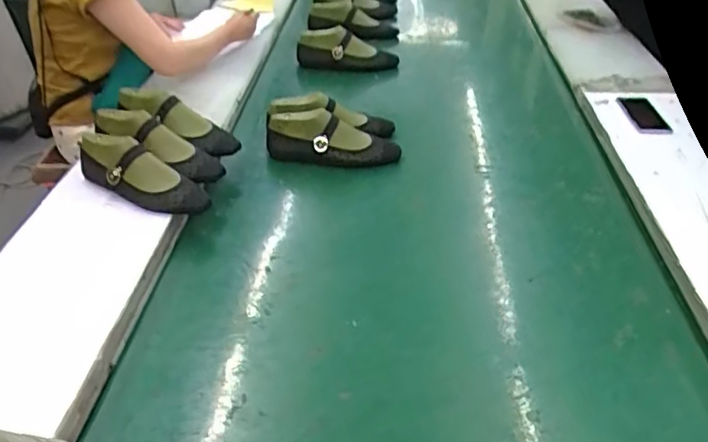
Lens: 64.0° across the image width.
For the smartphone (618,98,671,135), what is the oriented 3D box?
[{"bbox_3d":[0.665,-0.237,1.293,0.079,0.012,0.179,3,37,1],"label":"smartphone"}]

